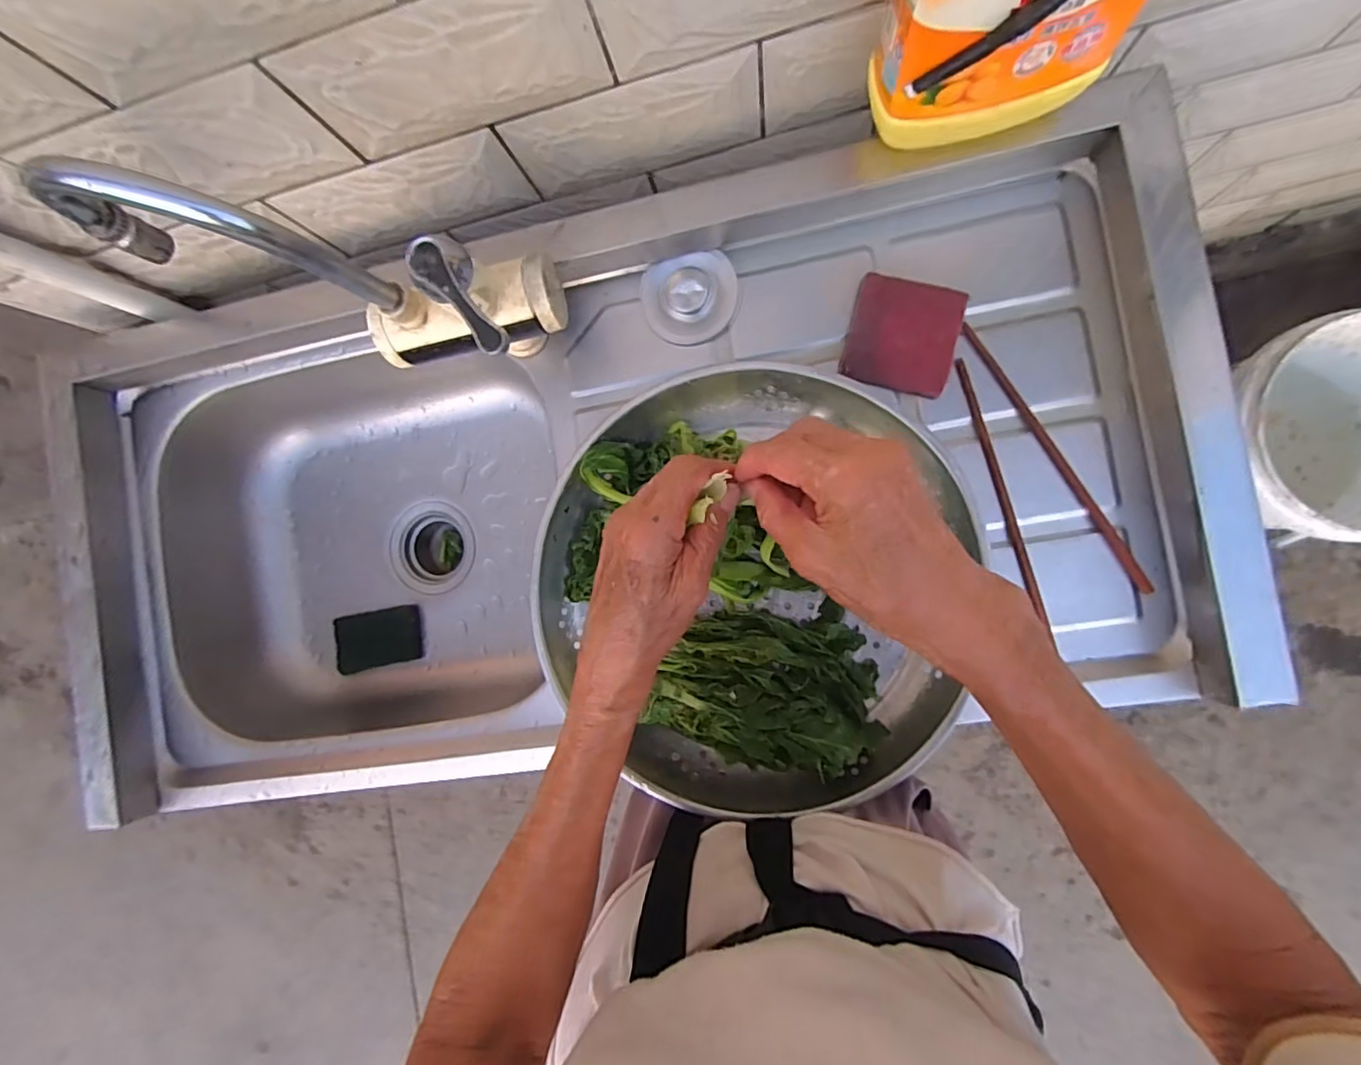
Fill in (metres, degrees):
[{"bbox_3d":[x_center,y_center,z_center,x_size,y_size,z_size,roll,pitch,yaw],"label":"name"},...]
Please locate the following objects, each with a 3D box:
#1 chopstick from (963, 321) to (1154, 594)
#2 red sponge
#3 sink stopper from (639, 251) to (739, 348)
[{"bbox_3d":[0.295,-0.061,0.451,0.010,0.010,0.246,-32,85,8],"label":"chopstick"},{"bbox_3d":[0.182,-0.161,0.470,0.085,0.024,0.089,16,93,9],"label":"red sponge"},{"bbox_3d":[0.009,-0.202,0.496,0.080,0.020,0.073,-11,88,9],"label":"sink stopper"}]

